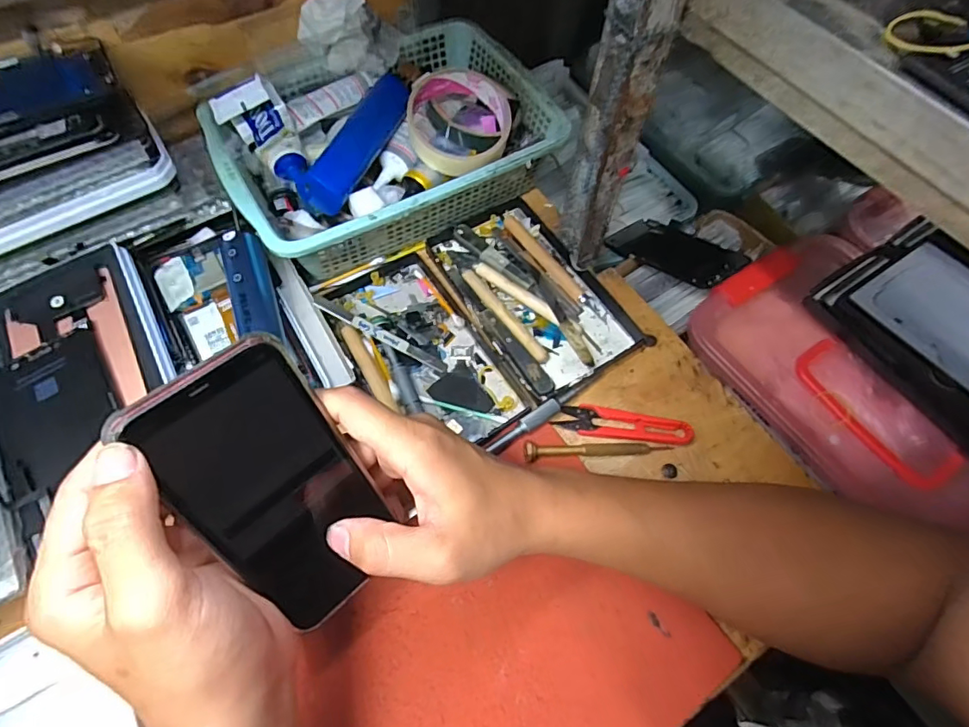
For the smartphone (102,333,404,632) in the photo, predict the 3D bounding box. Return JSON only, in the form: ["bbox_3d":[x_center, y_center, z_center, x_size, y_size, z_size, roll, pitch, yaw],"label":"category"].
[{"bbox_3d":[-0.100,0.061,0.253,0.074,0.148,0.017,-41,35,-26],"label":"smartphone"}]

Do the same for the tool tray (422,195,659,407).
[{"bbox_3d":[0.039,-0.061,0.432,0.113,0.029,0.181,-28,68,-14],"label":"tool tray"}]

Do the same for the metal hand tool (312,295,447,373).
[{"bbox_3d":[-0.082,-0.022,0.400,0.114,0.010,0.011,29,58,-7],"label":"metal hand tool"}]

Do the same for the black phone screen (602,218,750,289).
[{"bbox_3d":[0.203,-0.122,0.549,0.071,0.009,0.148,-34,44,-20],"label":"black phone screen"}]

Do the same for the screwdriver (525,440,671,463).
[{"bbox_3d":[0.082,0.061,0.370,0.107,0.015,0.014,-4,64,-4],"label":"screwdriver"}]

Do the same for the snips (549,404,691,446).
[{"bbox_3d":[0.105,0.046,0.381,0.098,0.010,0.023,11,64,4],"label":"snips"}]

